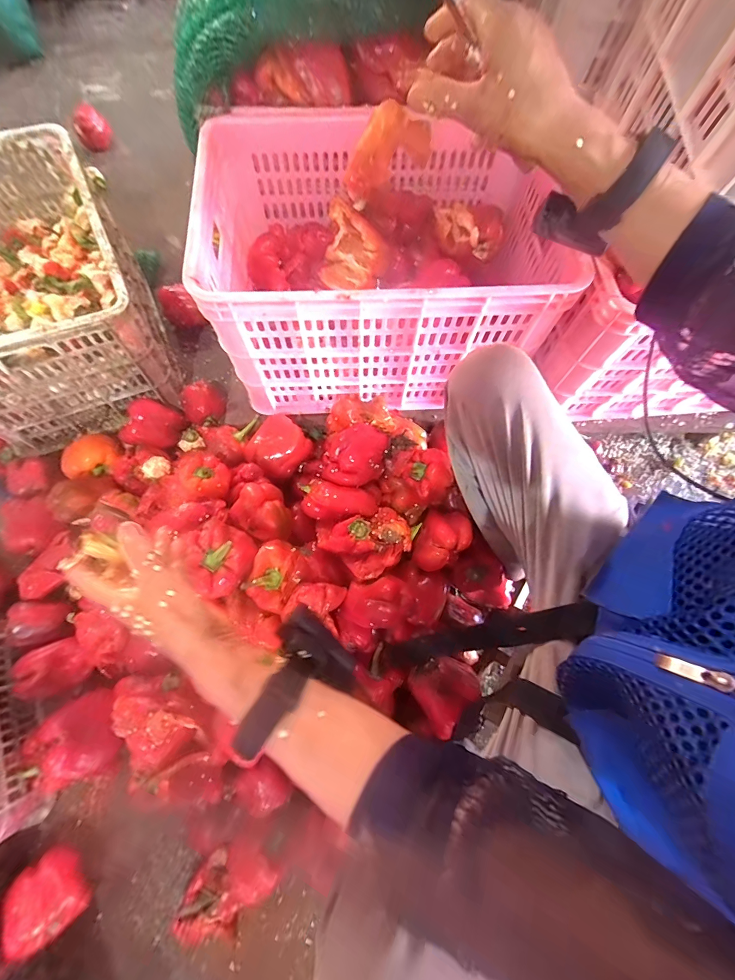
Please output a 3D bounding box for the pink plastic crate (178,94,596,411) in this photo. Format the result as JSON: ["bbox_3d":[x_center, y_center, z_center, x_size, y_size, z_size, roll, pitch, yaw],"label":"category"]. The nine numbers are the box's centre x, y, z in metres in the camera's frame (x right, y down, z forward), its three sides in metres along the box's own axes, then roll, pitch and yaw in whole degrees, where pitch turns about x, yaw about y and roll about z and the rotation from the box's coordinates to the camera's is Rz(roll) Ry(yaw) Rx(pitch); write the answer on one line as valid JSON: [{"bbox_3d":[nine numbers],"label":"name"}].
[{"bbox_3d":[0.023,-0.372,0.642,0.511,0.270,0.361,-1,73,-1],"label":"pink plastic crate"}]

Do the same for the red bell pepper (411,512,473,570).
[{"bbox_3d":[0.122,0.079,0.609,0.075,0.068,0.118,27,75,8],"label":"red bell pepper"}]

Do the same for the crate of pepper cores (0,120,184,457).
[{"bbox_3d":[-0.645,-0.392,0.750,0.347,0.293,0.516,-26,75,-8],"label":"crate of pepper cores"}]

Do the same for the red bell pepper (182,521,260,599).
[{"bbox_3d":[-0.211,0.099,0.533,0.088,0.075,0.102,26,74,7],"label":"red bell pepper"}]

